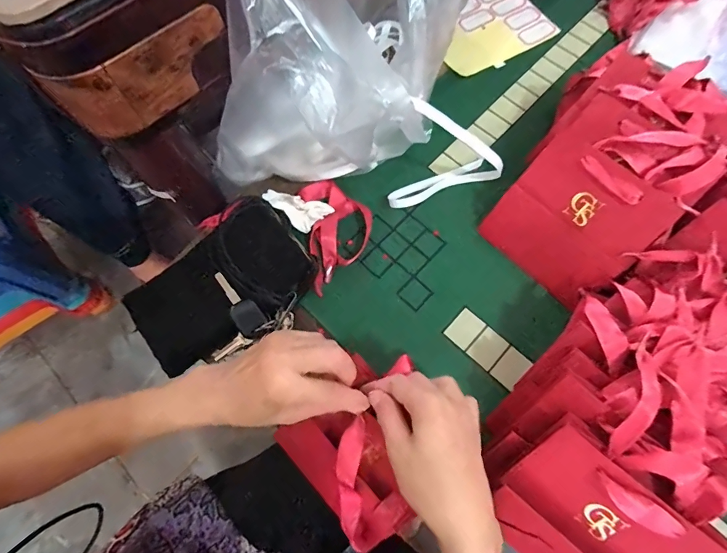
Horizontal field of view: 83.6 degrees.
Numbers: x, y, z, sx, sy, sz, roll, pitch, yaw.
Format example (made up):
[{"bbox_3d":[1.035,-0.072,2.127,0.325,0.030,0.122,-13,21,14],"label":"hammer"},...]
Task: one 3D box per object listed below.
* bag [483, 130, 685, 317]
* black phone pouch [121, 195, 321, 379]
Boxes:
[{"bbox_3d":[0.218,-0.057,0.431,0.140,0.016,0.139,45,119,16],"label":"bag"},{"bbox_3d":[-0.140,0.017,0.424,0.182,0.006,0.121,-44,102,-9],"label":"black phone pouch"}]

